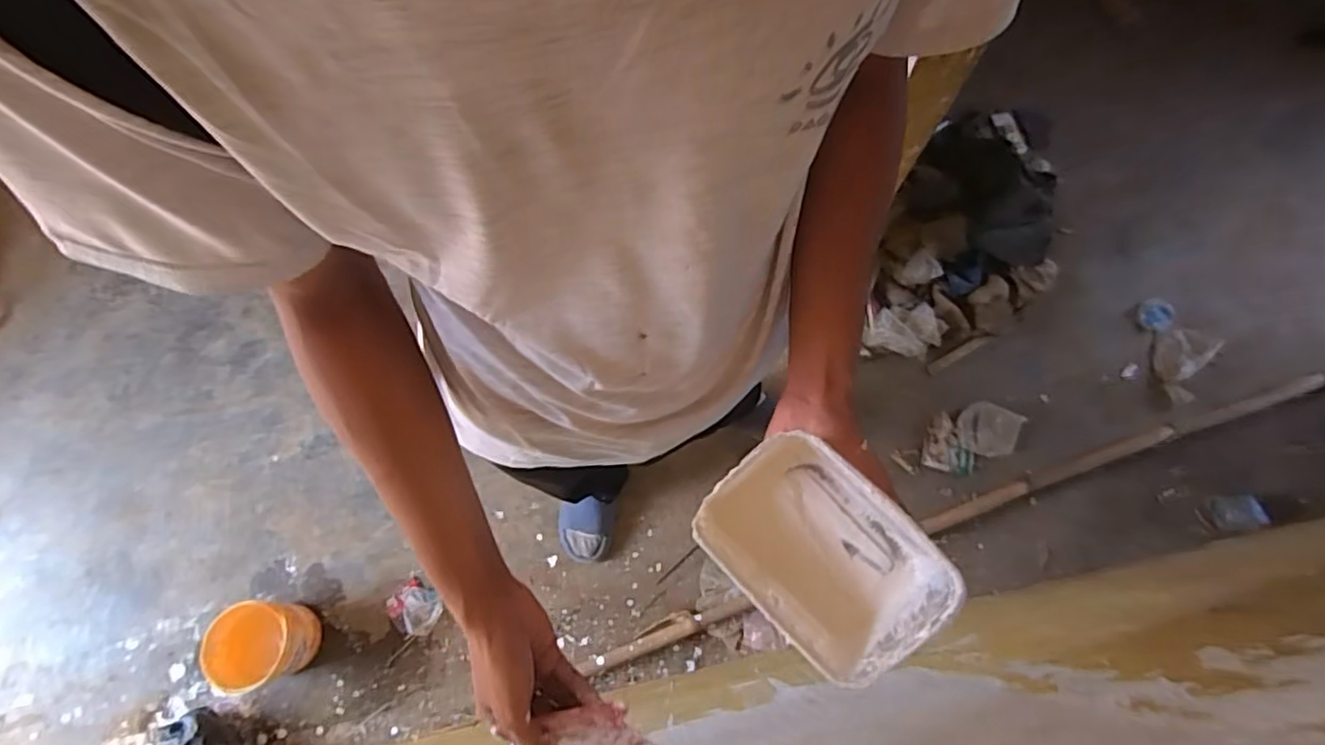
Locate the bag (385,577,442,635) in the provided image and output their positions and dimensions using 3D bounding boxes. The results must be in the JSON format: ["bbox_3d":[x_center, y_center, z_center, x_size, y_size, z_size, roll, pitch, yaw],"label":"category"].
[{"bbox_3d":[-0.529,0.502,1.358,0.112,0.033,0.095,33,75,9],"label":"bag"}]

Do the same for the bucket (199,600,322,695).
[{"bbox_3d":[-0.792,0.532,1.254,0.165,0.143,0.155,0,73,-1],"label":"bucket"}]

